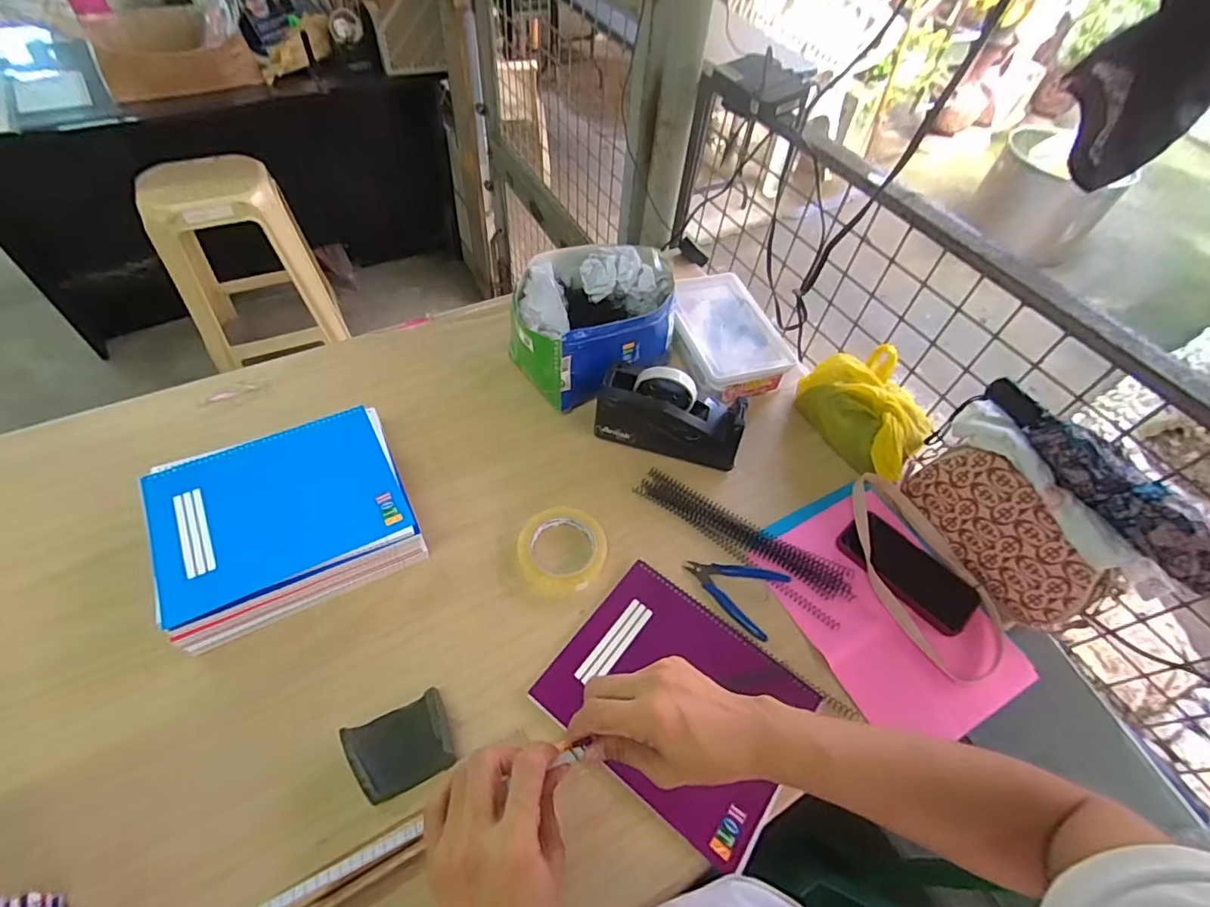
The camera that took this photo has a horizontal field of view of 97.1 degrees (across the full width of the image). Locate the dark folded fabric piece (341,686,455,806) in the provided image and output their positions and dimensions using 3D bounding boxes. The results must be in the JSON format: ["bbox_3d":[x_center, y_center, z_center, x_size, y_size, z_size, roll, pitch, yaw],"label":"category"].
[{"bbox_3d":[-0.190,0.275,0.500,0.088,0.023,0.073,-22,59,-20],"label":"dark folded fabric piece"}]

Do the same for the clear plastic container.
[{"bbox_3d":[0.181,-0.204,0.862,0.156,0.054,0.268,-11,56,-13],"label":"clear plastic container"}]

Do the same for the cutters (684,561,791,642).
[{"bbox_3d":[0.151,0.158,0.638,0.114,0.005,0.085,26,56,13],"label":"cutters"}]

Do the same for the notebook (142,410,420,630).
[{"bbox_3d":[-0.378,0.059,0.622,0.249,0.017,0.200,-23,60,-20],"label":"notebook"}]

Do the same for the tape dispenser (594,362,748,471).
[{"bbox_3d":[0.089,-0.053,0.724,0.191,0.100,0.071,14,55,5],"label":"tape dispenser"}]

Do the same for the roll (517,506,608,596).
[{"bbox_3d":[-0.050,0.116,0.644,0.103,0.020,0.102,3,54,-4],"label":"roll"}]

